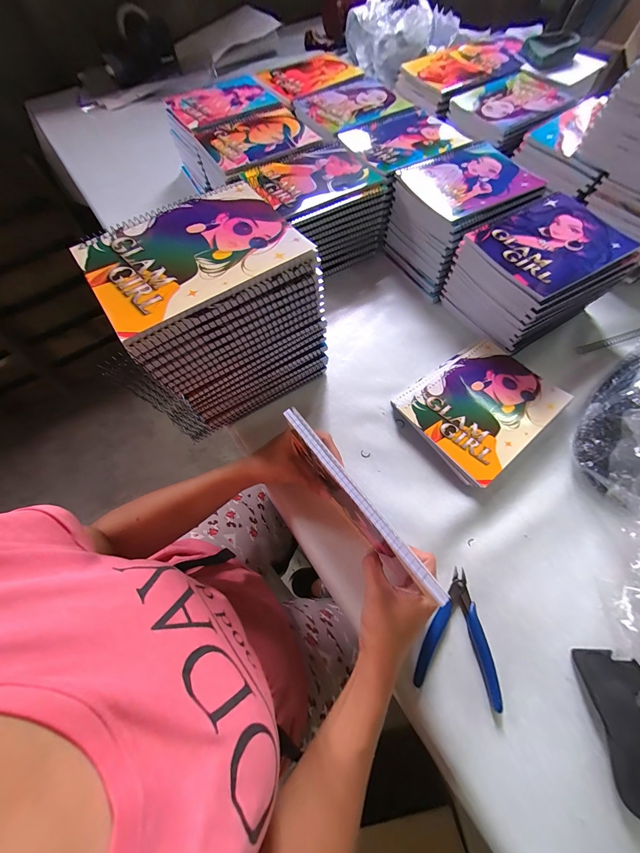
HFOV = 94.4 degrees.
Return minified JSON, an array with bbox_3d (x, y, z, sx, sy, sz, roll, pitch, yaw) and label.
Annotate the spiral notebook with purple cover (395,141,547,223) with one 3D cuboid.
[{"bbox_3d":[0.245,-0.415,0.496,0.195,0.010,0.159,-25,67,-8],"label":"spiral notebook with purple cover"}]

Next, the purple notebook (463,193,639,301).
[{"bbox_3d":[0.334,-0.267,0.425,0.196,0.008,0.148,-27,68,-9],"label":"purple notebook"}]

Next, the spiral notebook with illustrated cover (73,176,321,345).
[{"bbox_3d":[-0.125,-0.173,0.291,0.192,0.014,0.141,-34,69,-11],"label":"spiral notebook with illustrated cover"}]

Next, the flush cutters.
[{"bbox_3d":[0.155,0.224,0.325,0.083,0.011,0.116,15,68,9],"label":"flush cutters"}]

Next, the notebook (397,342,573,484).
[{"bbox_3d":[0.232,-0.031,0.432,0.201,0.021,0.163,-35,69,-12],"label":"notebook"}]

